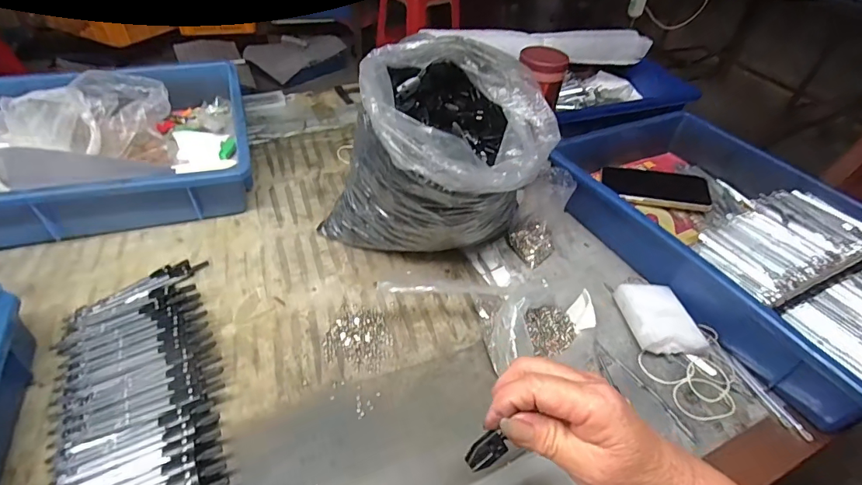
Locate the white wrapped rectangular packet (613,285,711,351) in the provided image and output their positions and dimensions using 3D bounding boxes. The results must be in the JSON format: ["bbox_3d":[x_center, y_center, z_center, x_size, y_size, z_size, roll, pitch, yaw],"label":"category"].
[{"bbox_3d":[0.241,0.077,0.464,0.057,0.031,0.083,0,44,-5],"label":"white wrapped rectangular packet"}]

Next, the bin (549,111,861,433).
[{"bbox_3d":[0.374,-0.016,0.530,0.279,0.082,0.408,-18,48,-22],"label":"bin"}]

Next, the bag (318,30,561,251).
[{"bbox_3d":[0.008,-0.079,0.474,0.198,0.224,0.168,32,51,21],"label":"bag"}]

